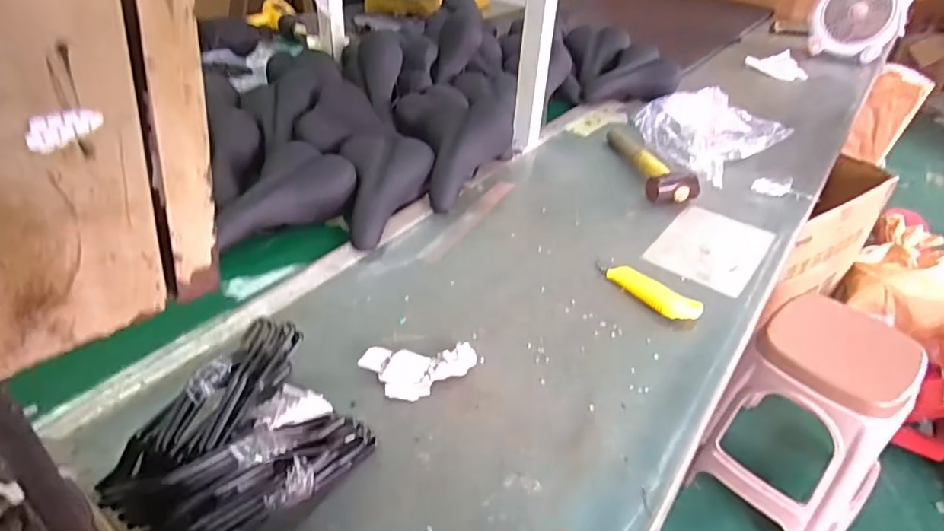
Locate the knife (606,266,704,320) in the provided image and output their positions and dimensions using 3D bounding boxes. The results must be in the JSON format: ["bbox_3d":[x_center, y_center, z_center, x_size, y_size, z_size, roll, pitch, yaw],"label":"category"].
[{"bbox_3d":[0.243,0.039,0.786,0.136,0.024,0.035,30,43,31],"label":"knife"}]

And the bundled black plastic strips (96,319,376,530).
[{"bbox_3d":[-0.211,0.165,0.540,0.184,0.066,0.230,26,41,27],"label":"bundled black plastic strips"}]

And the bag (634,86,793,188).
[{"bbox_3d":[0.465,-0.281,1.188,0.249,0.089,0.252,-25,46,-35],"label":"bag"}]

